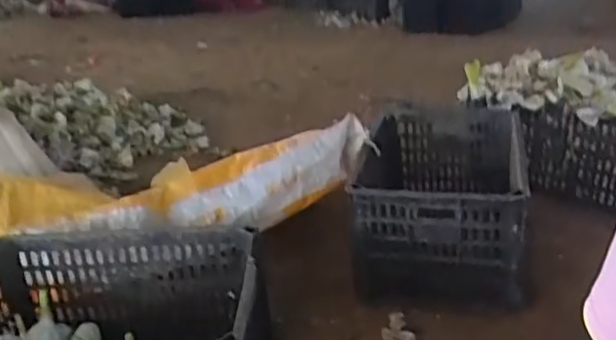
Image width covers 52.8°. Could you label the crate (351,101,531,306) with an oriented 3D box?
[{"bbox_3d":[0.266,0.053,1.223,0.303,0.220,0.508,3,22,18],"label":"crate"}]

